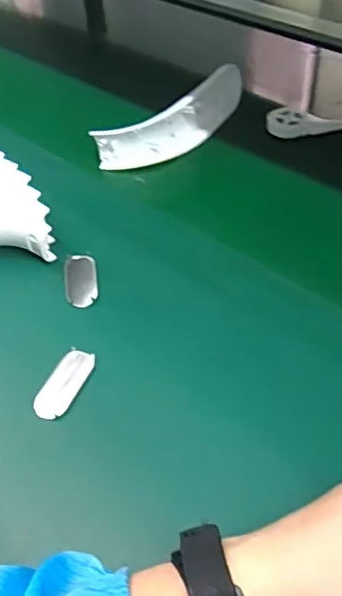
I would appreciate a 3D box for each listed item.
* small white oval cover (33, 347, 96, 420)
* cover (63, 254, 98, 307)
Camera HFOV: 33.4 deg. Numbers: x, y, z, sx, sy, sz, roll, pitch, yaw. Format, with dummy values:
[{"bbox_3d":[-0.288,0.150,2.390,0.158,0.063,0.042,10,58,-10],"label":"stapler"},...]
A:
[{"bbox_3d":[-0.077,0.062,0.410,0.024,0.008,0.054,20,55,21],"label":"small white oval cover"},{"bbox_3d":[-0.076,-0.016,0.481,0.026,0.006,0.060,-10,50,-3],"label":"cover"}]

